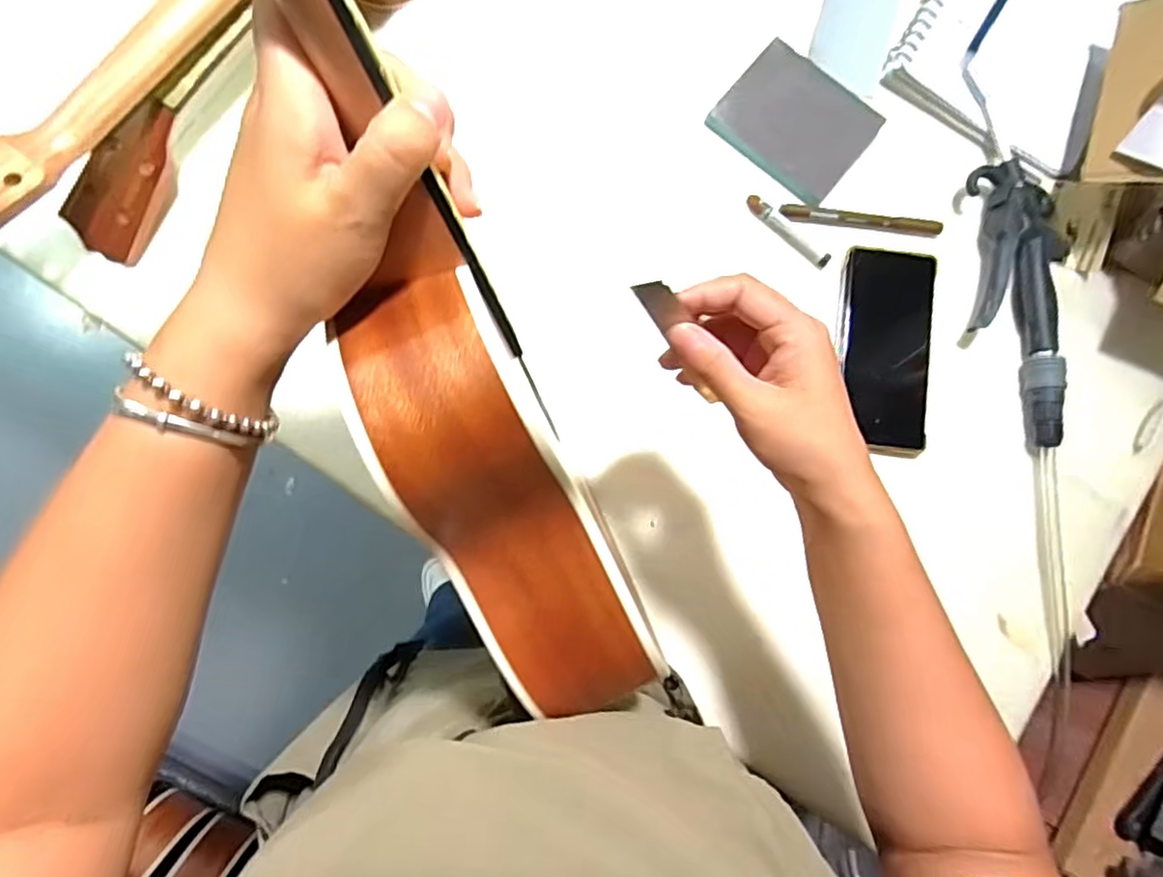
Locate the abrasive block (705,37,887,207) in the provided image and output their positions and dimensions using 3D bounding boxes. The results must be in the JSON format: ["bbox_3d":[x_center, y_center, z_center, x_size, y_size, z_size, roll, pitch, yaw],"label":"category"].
[{"bbox_3d":[0.181,-0.265,0.532,0.118,0.014,0.102,40,83,3],"label":"abrasive block"}]

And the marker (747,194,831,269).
[{"bbox_3d":[0.170,-0.171,0.524,0.084,0.008,0.011,42,83,3],"label":"marker"}]

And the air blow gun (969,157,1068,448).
[{"bbox_3d":[0.355,-0.112,0.513,0.078,0.023,0.229,1,83,-2],"label":"air blow gun"}]

